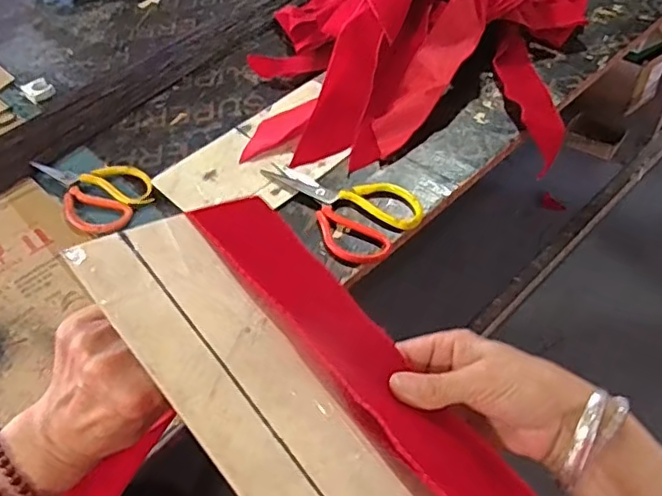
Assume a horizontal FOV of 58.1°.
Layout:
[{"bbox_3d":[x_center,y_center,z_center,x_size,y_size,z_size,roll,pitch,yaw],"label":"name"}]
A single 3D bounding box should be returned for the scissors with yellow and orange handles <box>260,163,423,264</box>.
[{"bbox_3d":[0.004,-0.059,0.684,0.191,0.024,0.101,36,62,28],"label":"scissors with yellow and orange handles"}]

